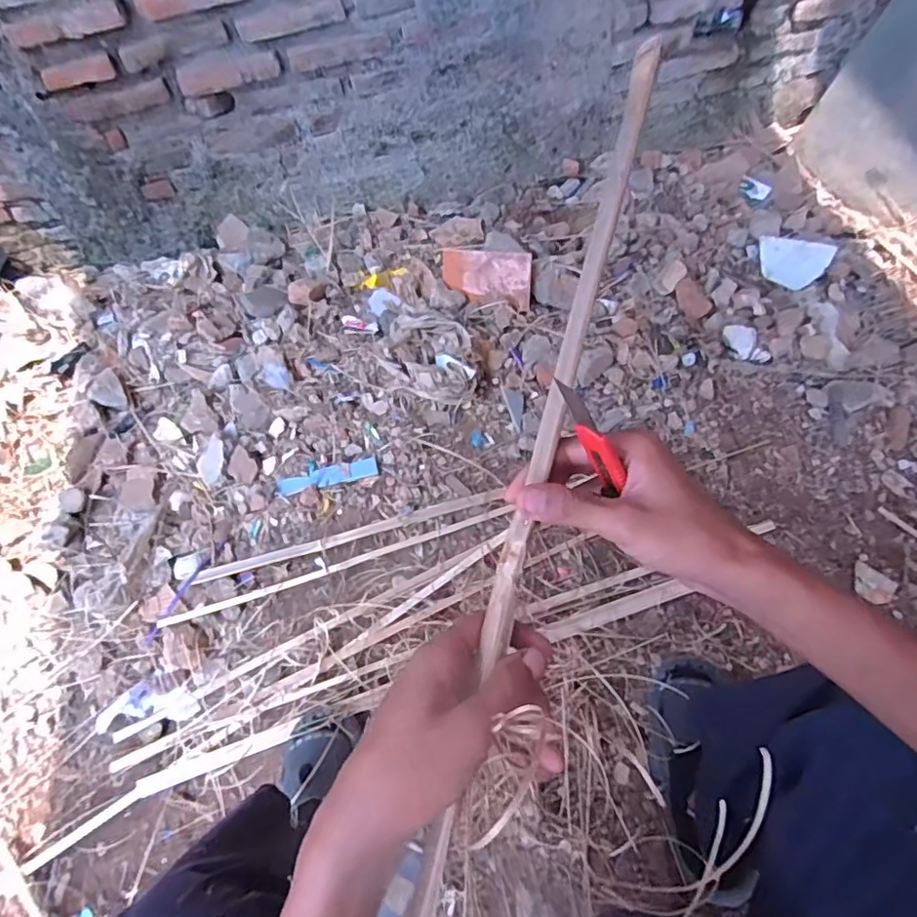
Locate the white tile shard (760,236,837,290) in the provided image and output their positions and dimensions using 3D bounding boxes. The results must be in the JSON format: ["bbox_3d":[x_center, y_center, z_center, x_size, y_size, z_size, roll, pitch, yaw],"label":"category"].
[{"bbox_3d":[0.745,-0.439,1.300,0.148,0.016,0.107,24,96,27],"label":"white tile shard"}]

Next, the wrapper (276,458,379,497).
[{"bbox_3d":[-0.252,0.036,1.123,0.188,0.020,0.046,-17,62,-6],"label":"wrapper"}]

